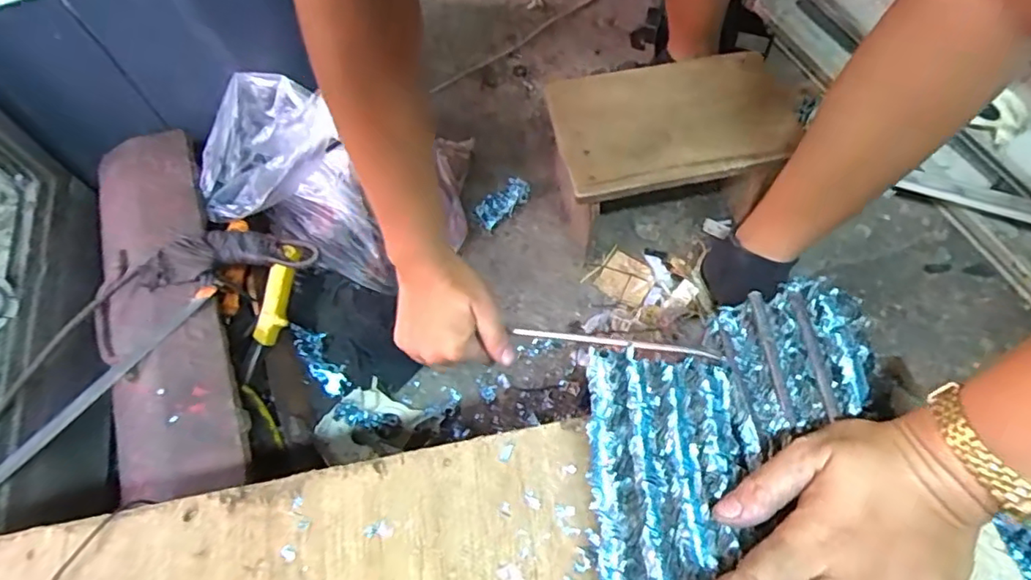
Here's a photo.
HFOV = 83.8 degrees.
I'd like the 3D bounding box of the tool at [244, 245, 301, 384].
[{"bbox_3d":[-0.248,0.023,0.585,0.022,0.024,0.140,14,85,11],"label":"tool"}]

